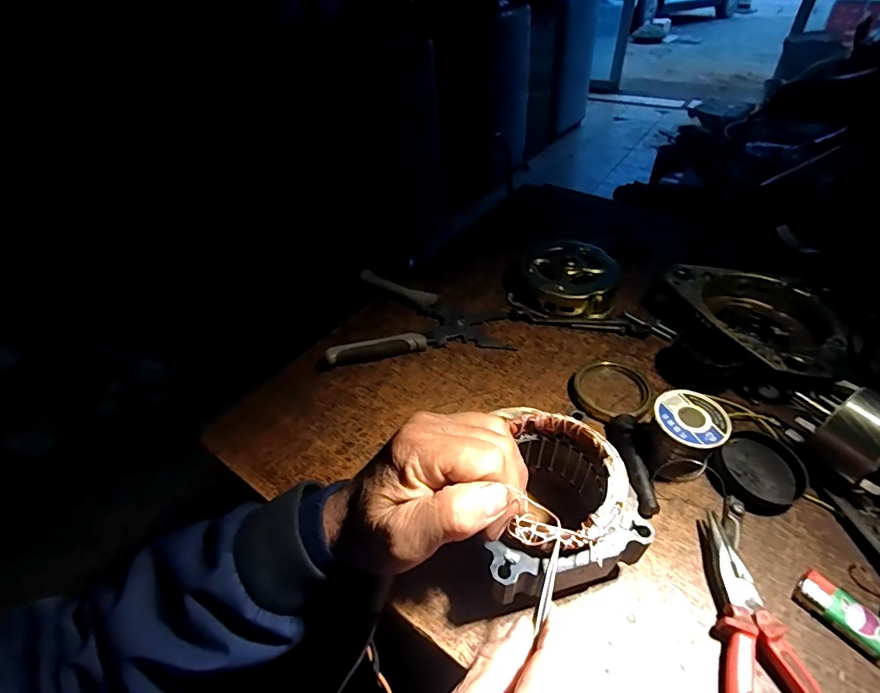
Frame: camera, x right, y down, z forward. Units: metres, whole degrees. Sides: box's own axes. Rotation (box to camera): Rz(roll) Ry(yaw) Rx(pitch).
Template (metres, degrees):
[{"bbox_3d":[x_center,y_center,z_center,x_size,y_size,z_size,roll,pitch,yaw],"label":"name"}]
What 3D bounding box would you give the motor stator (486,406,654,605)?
[{"bbox_3d":[0.068,0.100,0.302,0.096,0.073,0.113,-14,46,-11],"label":"motor stator"}]

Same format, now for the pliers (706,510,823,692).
[{"bbox_3d":[0.187,0.175,0.271,0.052,0.019,0.140,1,45,5],"label":"pliers"}]

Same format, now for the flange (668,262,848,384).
[{"bbox_3d":[0.316,-0.027,0.445,0.133,0.034,0.168,-11,45,-7],"label":"flange"}]

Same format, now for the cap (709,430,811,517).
[{"bbox_3d":[0.243,0.096,0.349,0.062,0.015,0.056,-30,51,-24],"label":"cap"}]

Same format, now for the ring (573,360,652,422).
[{"bbox_3d":[0.157,0.037,0.412,0.071,0.010,0.067,-2,45,2],"label":"ring"}]

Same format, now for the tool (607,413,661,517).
[{"bbox_3d":[0.151,0.090,0.358,0.019,0.019,0.082,0,45,4],"label":"tool"}]

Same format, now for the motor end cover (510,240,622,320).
[{"bbox_3d":[0.141,-0.081,0.518,0.117,0.034,0.111,11,47,14],"label":"motor end cover"}]

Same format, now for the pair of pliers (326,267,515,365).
[{"bbox_3d":[-0.023,-0.037,0.487,0.179,0.024,0.117,-7,45,-3],"label":"pair of pliers"}]

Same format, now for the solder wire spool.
[{"bbox_3d":[0.185,0.071,0.352,0.049,0.045,0.055,27,52,27],"label":"solder wire spool"}]

